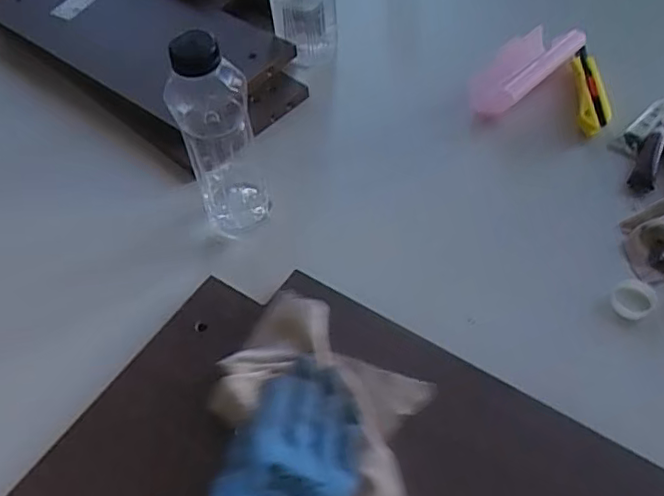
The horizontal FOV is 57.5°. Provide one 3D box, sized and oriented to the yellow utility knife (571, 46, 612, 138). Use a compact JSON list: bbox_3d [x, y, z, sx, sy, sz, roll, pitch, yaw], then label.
[{"bbox_3d":[0.309,-0.192,0.722,0.041,0.019,0.141,7,55,0],"label":"yellow utility knife"}]

